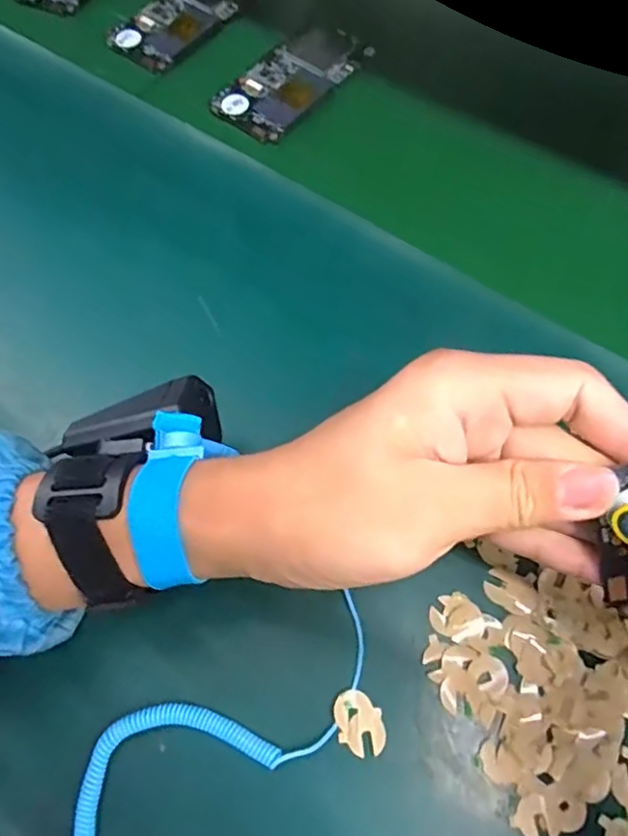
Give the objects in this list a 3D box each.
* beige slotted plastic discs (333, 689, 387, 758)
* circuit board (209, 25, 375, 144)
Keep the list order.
[{"bbox_3d":[0.020,0.133,0.260,0.020,0.004,0.026,-10,64,-3],"label":"beige slotted plastic discs"},{"bbox_3d":[-0.014,-0.254,0.446,0.063,0.010,0.124,38,70,18],"label":"circuit board"}]

